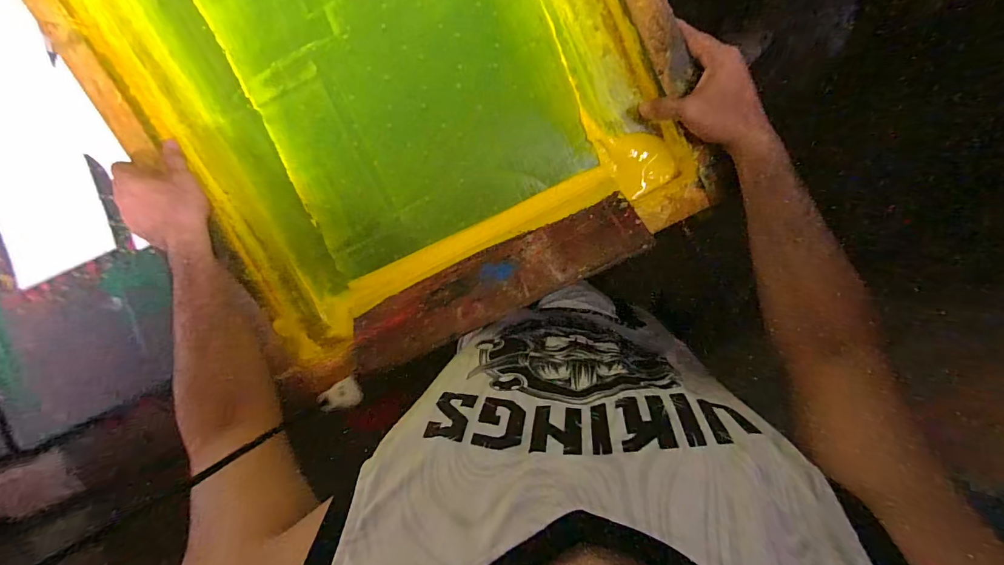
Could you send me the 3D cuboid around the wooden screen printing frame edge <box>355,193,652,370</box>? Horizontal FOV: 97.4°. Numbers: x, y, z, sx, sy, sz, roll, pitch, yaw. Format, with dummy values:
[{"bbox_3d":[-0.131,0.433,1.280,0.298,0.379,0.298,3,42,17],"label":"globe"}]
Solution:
[{"bbox_3d":[-0.012,0.005,0.530,0.368,0.028,0.099,-25,52,10],"label":"wooden screen printing frame edge"}]

